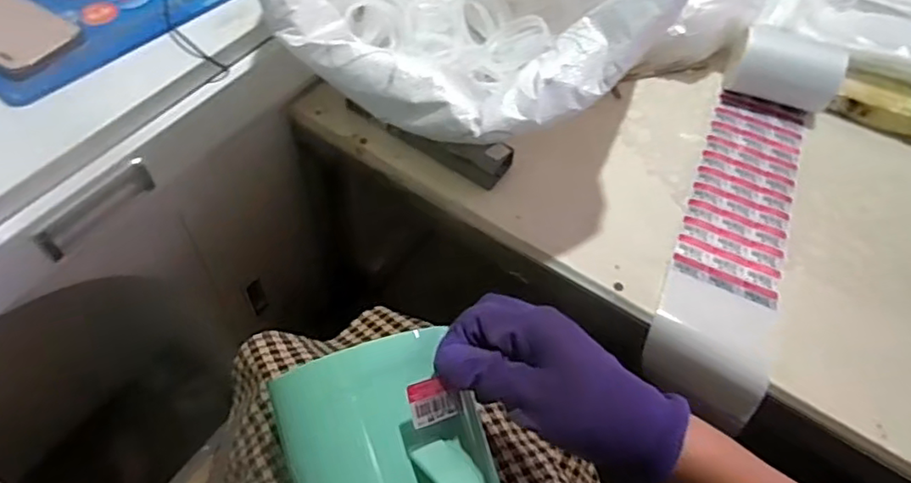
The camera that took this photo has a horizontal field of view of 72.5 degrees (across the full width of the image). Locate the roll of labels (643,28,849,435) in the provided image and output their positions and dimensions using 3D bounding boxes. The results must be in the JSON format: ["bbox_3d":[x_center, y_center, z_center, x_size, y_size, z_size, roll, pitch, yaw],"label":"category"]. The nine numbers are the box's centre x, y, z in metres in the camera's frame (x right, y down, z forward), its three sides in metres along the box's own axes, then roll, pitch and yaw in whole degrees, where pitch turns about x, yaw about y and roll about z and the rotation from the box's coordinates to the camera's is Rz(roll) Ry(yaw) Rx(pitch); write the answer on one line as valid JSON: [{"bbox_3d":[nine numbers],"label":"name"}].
[{"bbox_3d":[0.313,-0.044,0.666,0.118,0.131,0.432,22,57,11],"label":"roll of labels"}]

